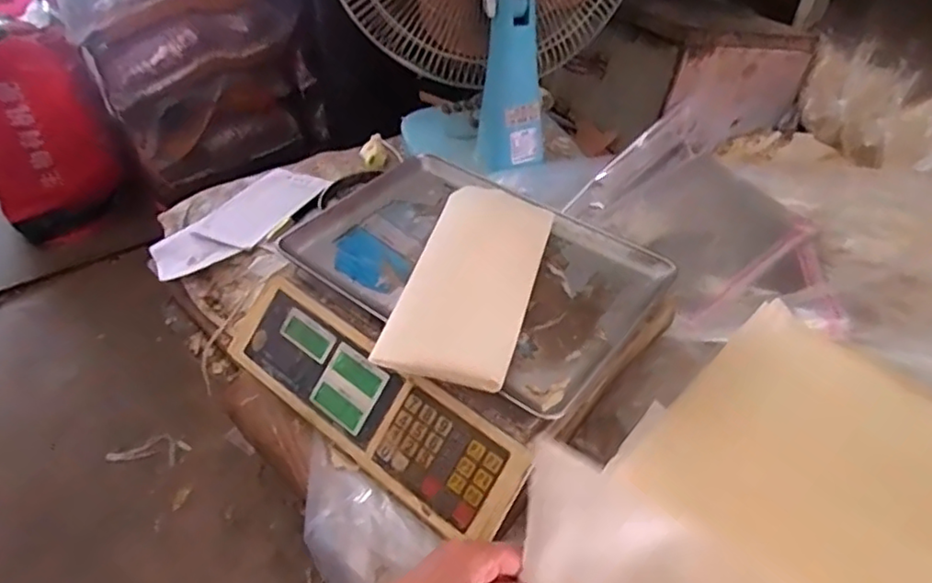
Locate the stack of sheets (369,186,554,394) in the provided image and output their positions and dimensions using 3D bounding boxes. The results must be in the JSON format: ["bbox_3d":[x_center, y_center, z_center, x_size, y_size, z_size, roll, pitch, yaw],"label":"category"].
[{"bbox_3d":[0.007,-0.017,0.586,0.111,0.014,0.247,11,45,11],"label":"stack of sheets"}]

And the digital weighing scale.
[{"bbox_3d":[-0.016,0.024,0.636,0.340,0.108,0.321,31,52,28],"label":"digital weighing scale"}]

